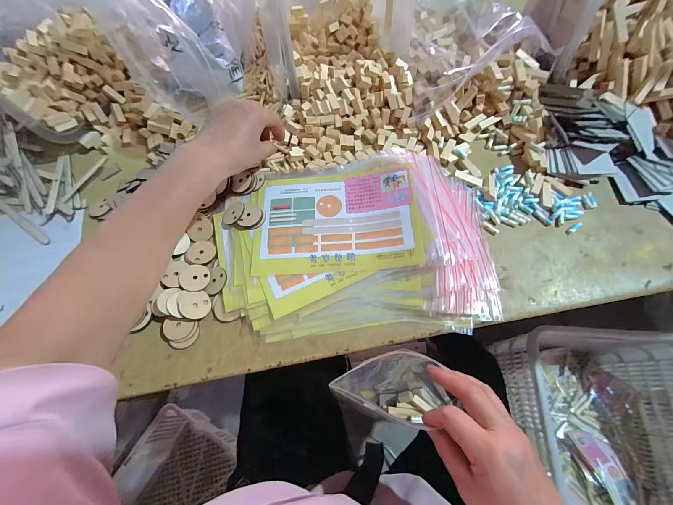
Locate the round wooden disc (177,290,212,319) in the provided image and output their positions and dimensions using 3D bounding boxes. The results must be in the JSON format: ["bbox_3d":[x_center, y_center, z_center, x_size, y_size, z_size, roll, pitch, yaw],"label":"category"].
[{"bbox_3d":[-0.169,0.062,0.350,0.035,0.004,0.034,3,61,-28],"label":"round wooden disc"}]

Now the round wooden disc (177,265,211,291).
[{"bbox_3d":[-0.175,0.031,0.363,0.035,0.004,0.034,8,61,-14],"label":"round wooden disc"}]

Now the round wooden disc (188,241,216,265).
[{"bbox_3d":[-0.174,-0.001,0.378,0.032,0.006,0.033,0,66,1],"label":"round wooden disc"}]

